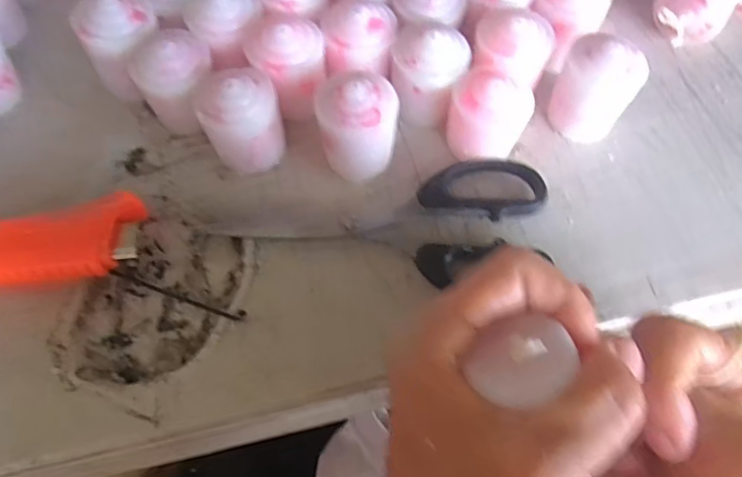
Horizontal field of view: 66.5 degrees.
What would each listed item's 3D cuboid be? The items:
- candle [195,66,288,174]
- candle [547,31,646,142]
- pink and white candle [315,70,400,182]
[{"bbox_3d":[-0.063,-0.060,0.277,0.036,0.048,0.038,-10,65,-7],"label":"candle"},{"bbox_3d":[0.113,-0.075,0.289,0.037,0.050,0.034,1,64,-2],"label":"candle"},{"bbox_3d":[-0.007,-0.051,0.273,0.036,0.047,0.033,1,64,-2],"label":"pink and white candle"}]

